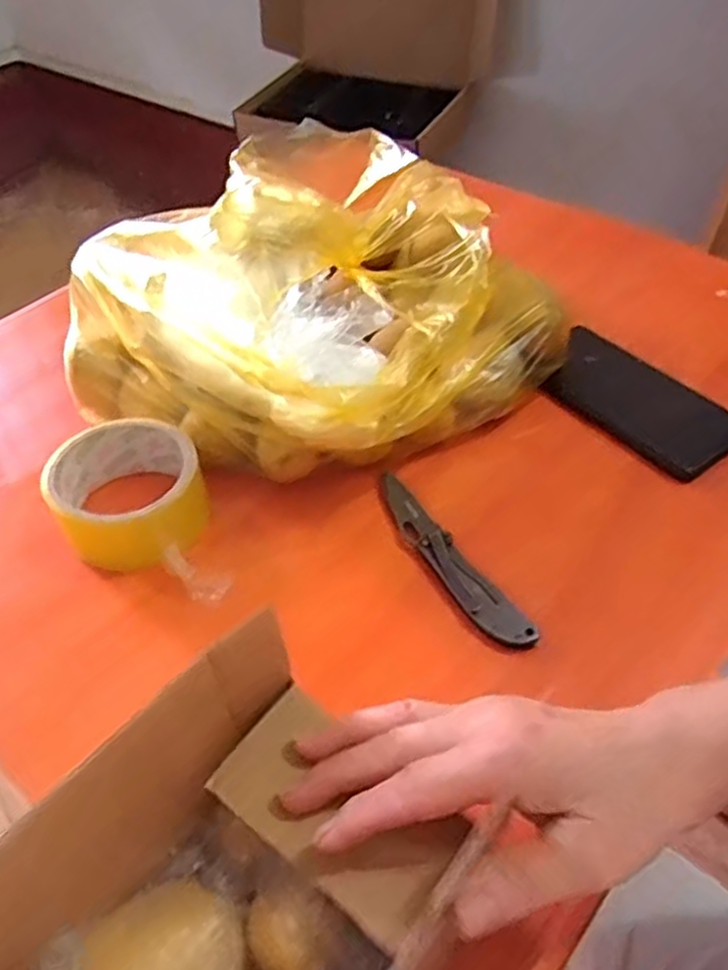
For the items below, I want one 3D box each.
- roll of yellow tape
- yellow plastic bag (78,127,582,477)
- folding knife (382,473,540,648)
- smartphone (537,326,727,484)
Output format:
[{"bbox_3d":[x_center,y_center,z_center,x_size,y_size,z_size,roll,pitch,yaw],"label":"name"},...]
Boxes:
[{"bbox_3d":[-0.153,0.005,0.498,0.099,0.049,0.090,-1,48,1],"label":"roll of yellow tape"},{"bbox_3d":[-0.027,-0.150,0.555,0.291,0.125,0.339,35,58,28],"label":"yellow plastic bag"},{"bbox_3d":[0.050,0.044,0.465,0.025,0.016,0.147,-26,53,-20],"label":"folding knife"},{"bbox_3d":[0.202,-0.063,0.559,0.075,0.012,0.149,-34,53,-17],"label":"smartphone"}]

